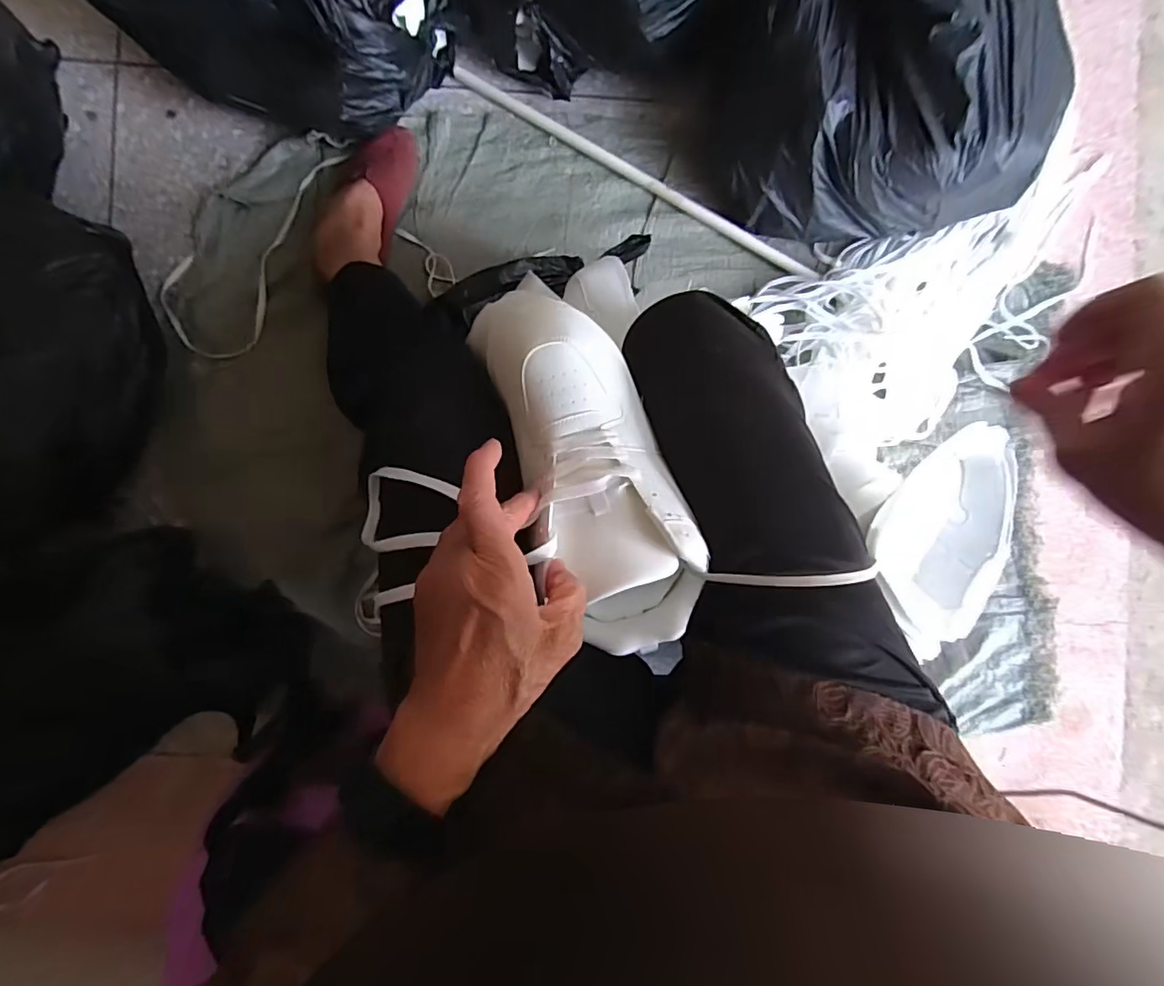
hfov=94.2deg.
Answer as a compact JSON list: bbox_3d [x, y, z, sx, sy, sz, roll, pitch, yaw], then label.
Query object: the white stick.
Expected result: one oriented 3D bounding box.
[{"bbox_3d":[0.076,-0.469,0.795,0.598,0.018,0.020,30,89,-2],"label":"white stick"}]

